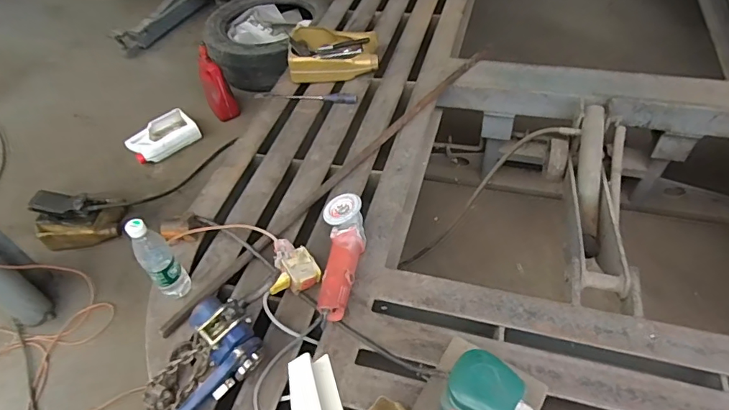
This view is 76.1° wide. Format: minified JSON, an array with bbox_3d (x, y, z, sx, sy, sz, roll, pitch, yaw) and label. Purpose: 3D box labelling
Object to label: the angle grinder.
[{"bbox_3d":[-0.045,0.110,1.011,0.092,0.085,0.283,-3,48,5],"label":"angle grinder"}]

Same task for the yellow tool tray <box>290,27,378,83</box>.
[{"bbox_3d":[-0.102,-0.511,1.556,0.300,0.093,0.256,-4,48,1],"label":"yellow tool tray"}]

